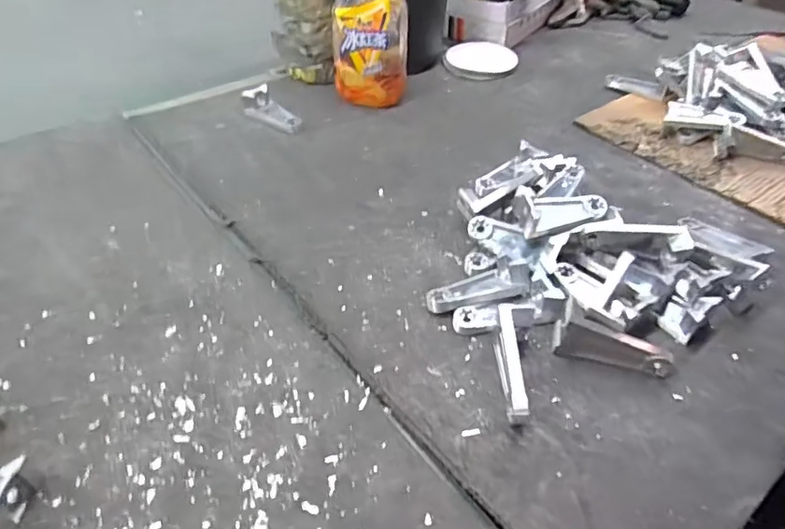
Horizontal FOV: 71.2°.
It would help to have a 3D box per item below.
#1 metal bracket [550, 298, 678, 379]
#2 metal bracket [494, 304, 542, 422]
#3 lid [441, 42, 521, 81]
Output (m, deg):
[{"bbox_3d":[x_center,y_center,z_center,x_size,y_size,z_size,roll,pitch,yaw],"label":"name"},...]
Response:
[{"bbox_3d":[0.188,0.061,0.464,0.092,0.038,0.036,11,44,11],"label":"metal bracket"},{"bbox_3d":[0.102,0.083,0.448,0.032,0.040,0.097,3,56,3],"label":"metal bracket"},{"bbox_3d":[0.149,-0.344,0.924,0.121,0.020,0.121,0,43,0],"label":"lid"}]

